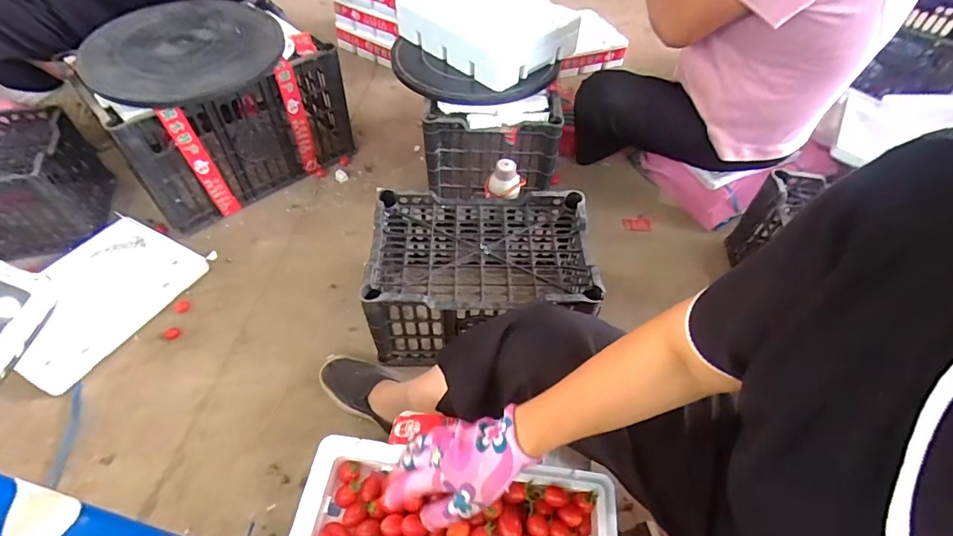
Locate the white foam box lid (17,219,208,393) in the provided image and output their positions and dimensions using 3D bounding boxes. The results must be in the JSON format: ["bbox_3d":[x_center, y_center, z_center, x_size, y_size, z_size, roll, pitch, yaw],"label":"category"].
[{"bbox_3d":[-0.776,0.050,0.951,0.270,0.024,0.347,24,58,13],"label":"white foam box lid"}]

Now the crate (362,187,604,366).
[{"bbox_3d":[0.003,0.009,0.886,0.378,0.191,0.256,0,55,-3],"label":"crate"}]

